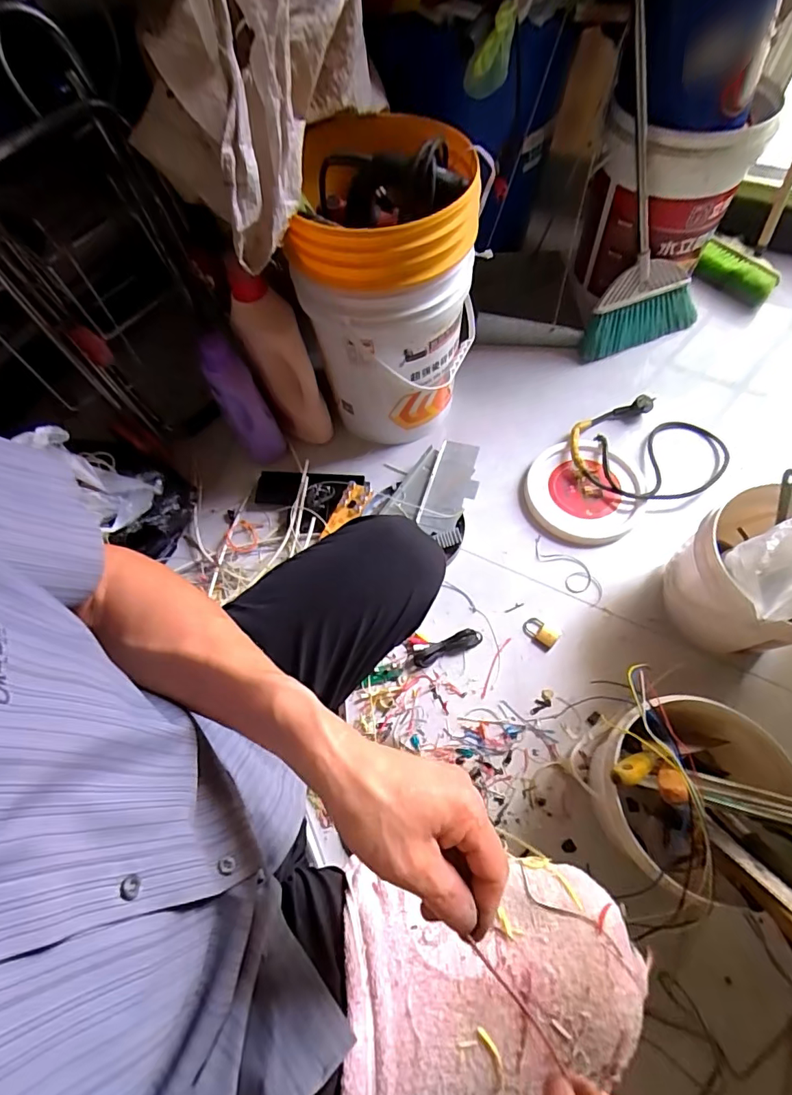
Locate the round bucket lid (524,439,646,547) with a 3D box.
[{"bbox_3d":[0.366,-0.111,0.955,0.211,0.028,0.223,-1,64,2],"label":"round bucket lid"}]

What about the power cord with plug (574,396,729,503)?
[{"bbox_3d":[0.508,-0.196,0.969,0.314,0.040,0.236,-1,64,2],"label":"power cord with plug"}]

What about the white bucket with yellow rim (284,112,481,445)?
[{"bbox_3d":[-0.004,-0.436,0.881,0.277,0.464,0.285,-2,63,4],"label":"white bucket with yellow rim"}]

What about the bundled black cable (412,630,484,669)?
[{"bbox_3d":[0.089,0.171,0.840,0.121,0.016,0.039,-17,64,-5],"label":"bundled black cable"}]

